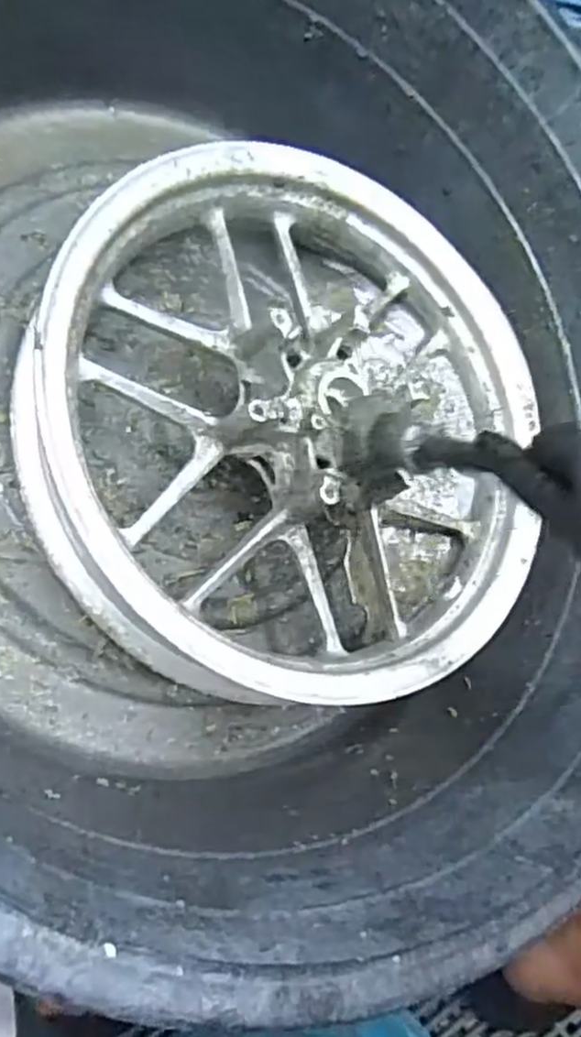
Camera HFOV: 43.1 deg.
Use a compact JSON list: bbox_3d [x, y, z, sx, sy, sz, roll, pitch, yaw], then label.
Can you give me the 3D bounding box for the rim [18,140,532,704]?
[{"bbox_3d":[0.025,-0.061,0.537,0.418,0.113,0.384,9,73,-30],"label":"rim"}]

